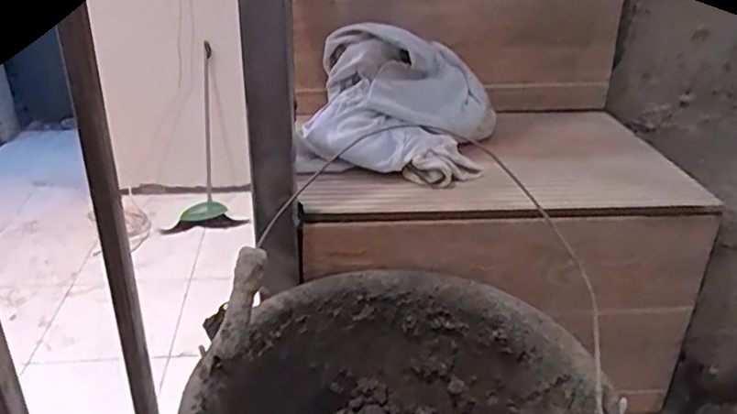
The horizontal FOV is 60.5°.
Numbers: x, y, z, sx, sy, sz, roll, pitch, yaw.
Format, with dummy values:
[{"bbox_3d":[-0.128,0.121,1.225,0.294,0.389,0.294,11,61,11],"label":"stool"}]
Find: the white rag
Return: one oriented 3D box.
[{"bbox_3d":[0.029,-0.110,0.607,0.175,0.102,0.180,6,28,11],"label":"white rag"}]

